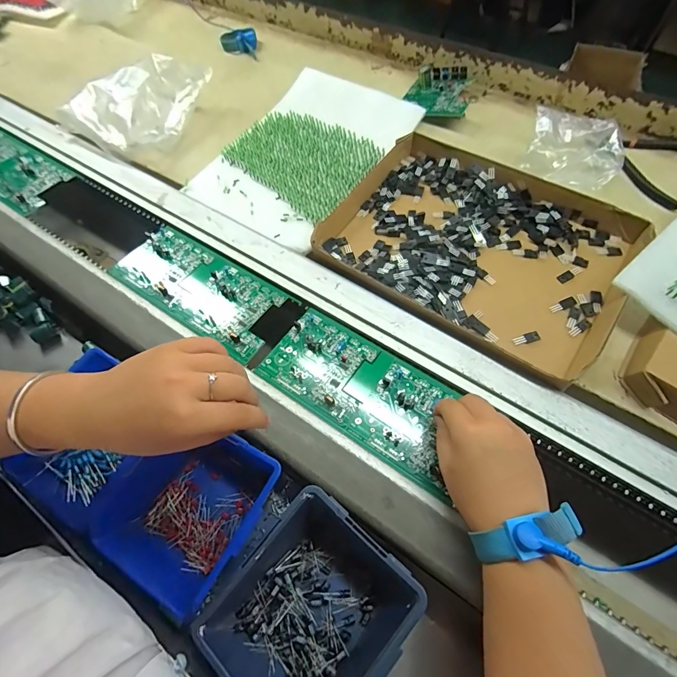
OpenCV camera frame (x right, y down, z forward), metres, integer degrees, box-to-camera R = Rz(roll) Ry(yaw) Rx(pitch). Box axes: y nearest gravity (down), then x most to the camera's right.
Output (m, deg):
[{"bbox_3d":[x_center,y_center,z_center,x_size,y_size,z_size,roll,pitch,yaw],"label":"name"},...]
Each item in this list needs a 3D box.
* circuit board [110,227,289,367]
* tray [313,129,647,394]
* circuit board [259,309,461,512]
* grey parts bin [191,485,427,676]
[{"bbox_3d":[-0.160,-0.057,0.426,0.214,0.009,0.089,31,65,18],"label":"circuit board"},{"bbox_3d":[0.154,-0.107,0.422,0.307,0.029,0.228,33,66,19],"label":"tray"},{"bbox_3d":[0.025,0.050,0.363,0.200,0.005,0.097,36,67,20],"label":"circuit board"},{"bbox_3d":[-0.022,0.210,0.288,0.117,0.062,0.134,38,67,21],"label":"grey parts bin"}]

